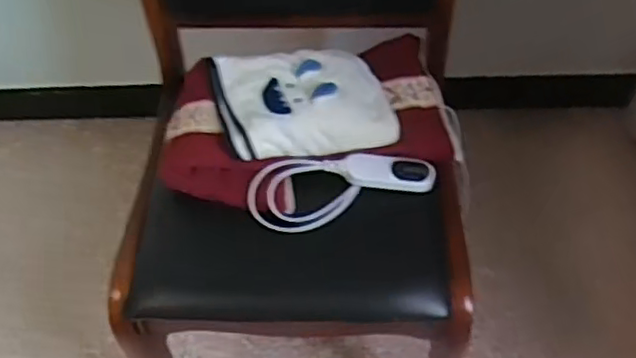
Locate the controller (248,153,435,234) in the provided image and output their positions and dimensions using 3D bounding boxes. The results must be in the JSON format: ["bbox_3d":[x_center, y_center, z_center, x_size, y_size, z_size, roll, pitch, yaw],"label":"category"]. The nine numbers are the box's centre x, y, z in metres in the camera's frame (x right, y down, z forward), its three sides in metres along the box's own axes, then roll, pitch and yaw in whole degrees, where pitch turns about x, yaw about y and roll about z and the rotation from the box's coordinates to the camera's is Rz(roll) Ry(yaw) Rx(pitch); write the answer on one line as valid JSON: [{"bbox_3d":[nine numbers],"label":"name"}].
[{"bbox_3d":[0.030,0.006,0.847,0.241,0.031,0.093,-15,53,-10],"label":"controller"}]

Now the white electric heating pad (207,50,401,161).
[{"bbox_3d":[-0.022,-0.114,0.892,0.231,0.041,0.190,-11,52,-7],"label":"white electric heating pad"}]

